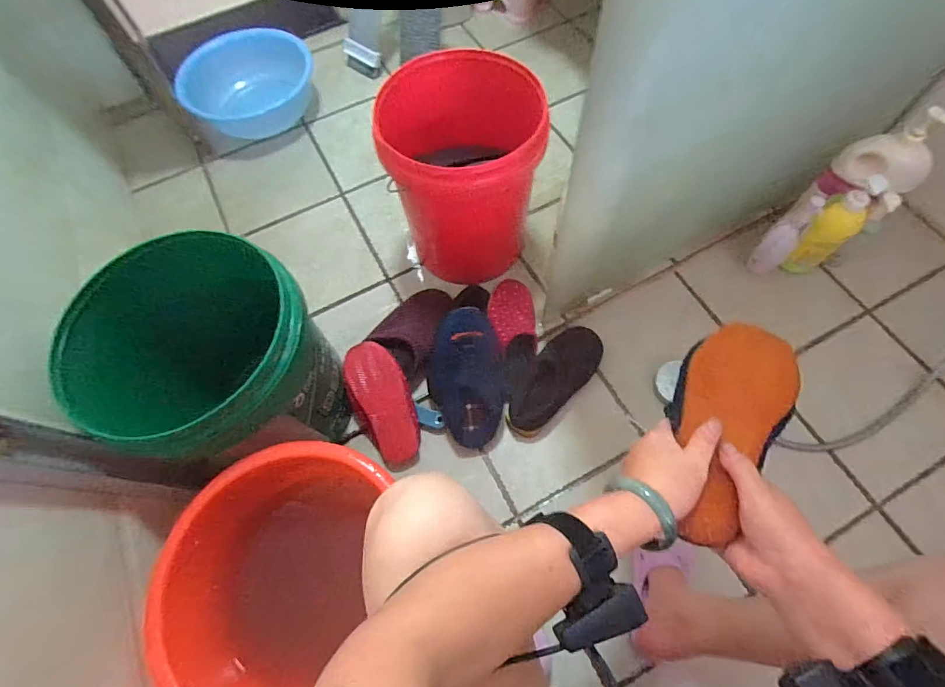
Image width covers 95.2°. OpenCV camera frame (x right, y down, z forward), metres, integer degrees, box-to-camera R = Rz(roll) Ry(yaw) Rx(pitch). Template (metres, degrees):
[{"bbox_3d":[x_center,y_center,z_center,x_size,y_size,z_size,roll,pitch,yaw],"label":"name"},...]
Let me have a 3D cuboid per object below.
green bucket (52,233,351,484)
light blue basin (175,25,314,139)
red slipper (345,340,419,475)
[{"bbox_3d":[-0.390,0.056,0.711,0.279,0.346,0.291,-1,65,1],"label":"green bucket"},{"bbox_3d":[-0.622,-0.730,1.213,0.363,0.155,0.196,-28,67,-11],"label":"light blue basin"},{"bbox_3d":[-0.174,0.122,0.845,0.113,0.055,0.253,-20,100,-7],"label":"red slipper"}]

